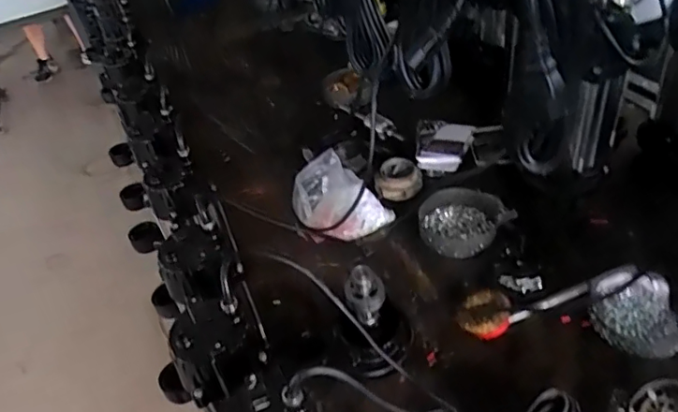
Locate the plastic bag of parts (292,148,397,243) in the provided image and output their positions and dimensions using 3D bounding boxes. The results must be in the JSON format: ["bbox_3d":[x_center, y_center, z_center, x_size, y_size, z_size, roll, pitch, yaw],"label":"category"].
[{"bbox_3d":[0.000,-0.024,0.965,0.151,0.115,0.119,-30,44,-22],"label":"plastic bag of parts"}]

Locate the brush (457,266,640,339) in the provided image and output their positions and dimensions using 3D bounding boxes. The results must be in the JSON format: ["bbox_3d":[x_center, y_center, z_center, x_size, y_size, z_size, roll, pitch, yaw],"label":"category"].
[{"bbox_3d":[0.311,0.132,0.823,0.283,0.046,0.075,-18,41,-9],"label":"brush"}]

